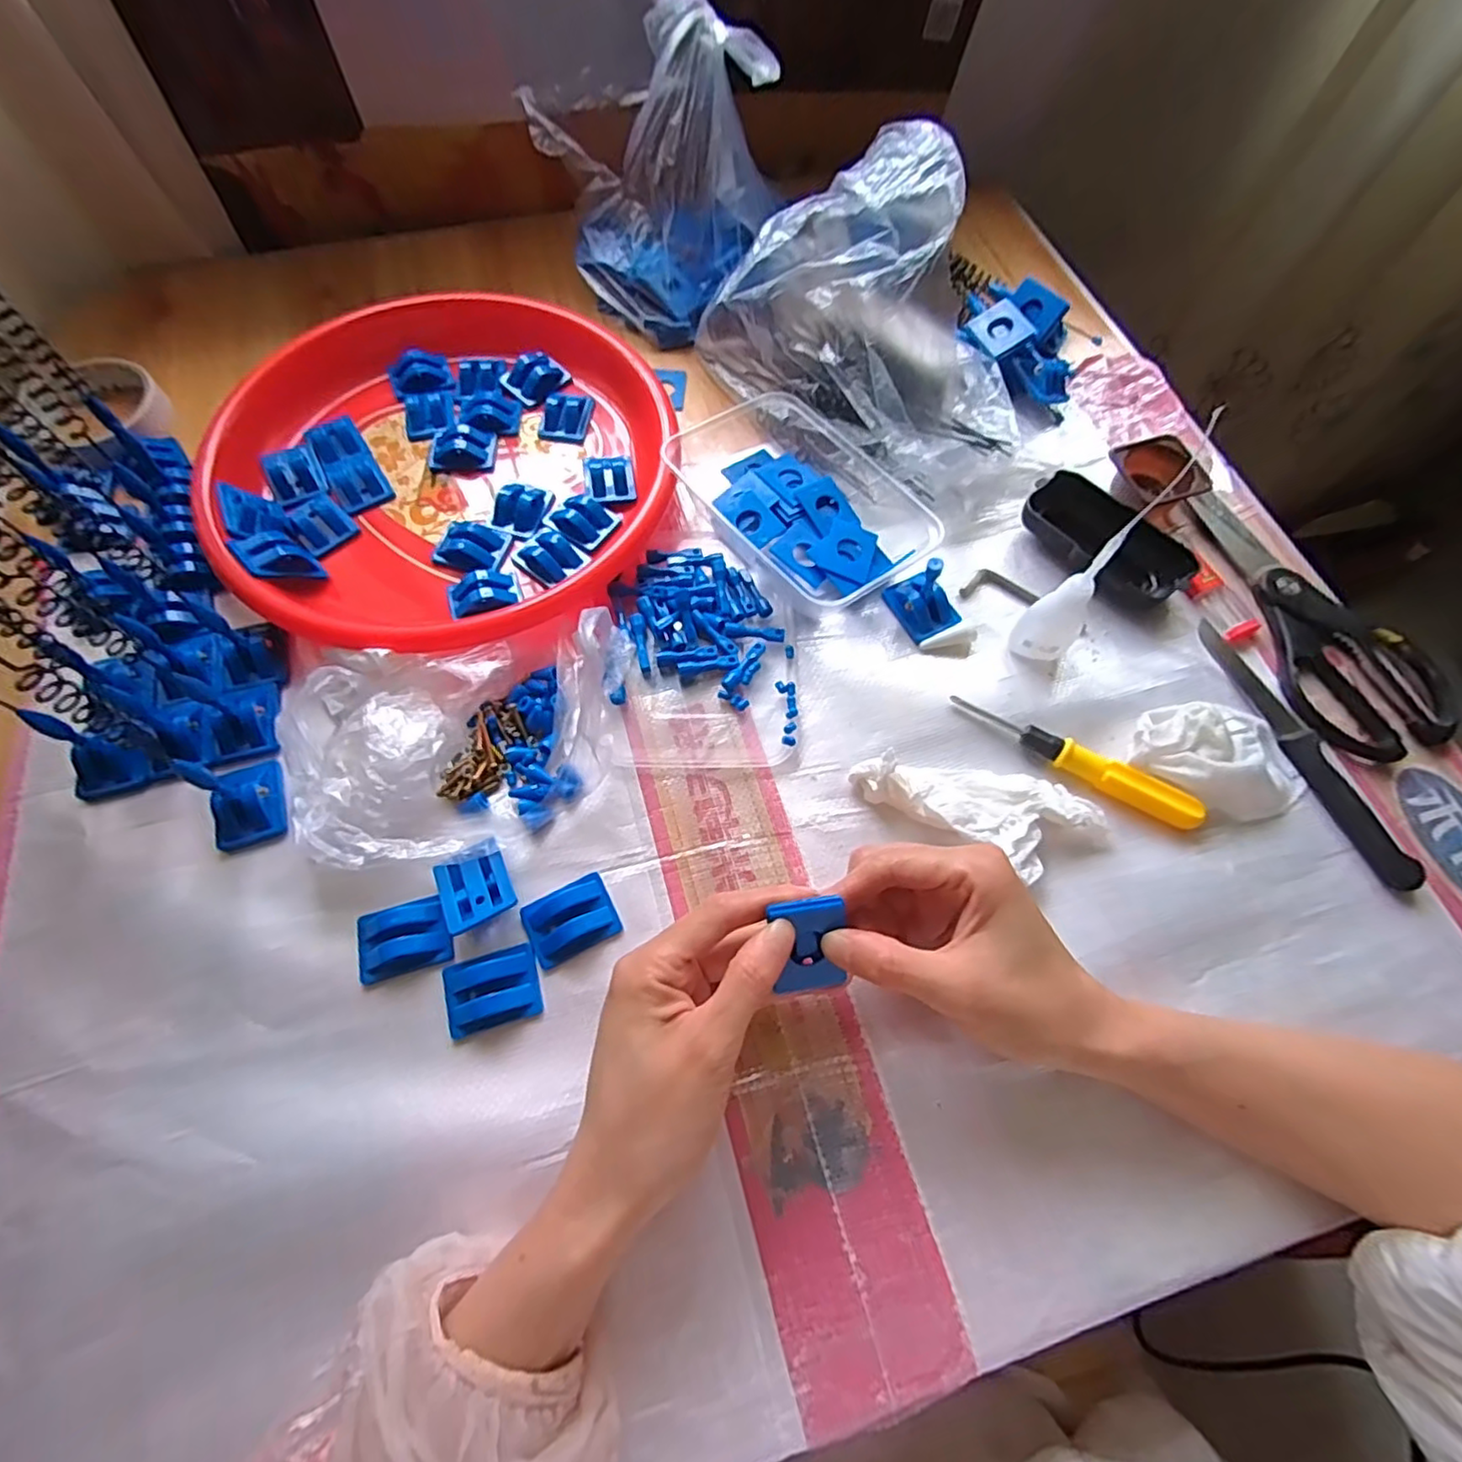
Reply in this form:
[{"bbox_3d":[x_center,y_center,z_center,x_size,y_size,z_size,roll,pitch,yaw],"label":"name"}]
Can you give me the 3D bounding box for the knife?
[{"bbox_3d":[0.333,0.007,0.380,0.022,0.005,0.175,-20,68,-10],"label":"knife"}]

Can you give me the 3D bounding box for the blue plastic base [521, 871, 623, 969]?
[{"bbox_3d":[-0.082,0.097,0.336,0.044,0.006,0.034,-25,69,-12],"label":"blue plastic base"}]

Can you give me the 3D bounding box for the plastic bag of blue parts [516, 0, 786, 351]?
[{"bbox_3d":[-0.051,-0.404,0.476,0.174,0.157,0.142,-8,66,-5],"label":"plastic bag of blue parts"}]

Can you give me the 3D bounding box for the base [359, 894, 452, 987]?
[{"bbox_3d":[-0.165,0.103,0.327,0.043,0.011,0.035,-18,67,-10],"label":"base"}]

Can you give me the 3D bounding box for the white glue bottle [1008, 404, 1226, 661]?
[{"bbox_3d":[0.191,-0.084,0.343,0.023,0.144,0.031,-42,73,-18],"label":"white glue bottle"}]

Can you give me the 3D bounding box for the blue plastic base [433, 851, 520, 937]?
[{"bbox_3d":[-0.130,0.080,0.331,0.034,0.014,0.039,-24,54,-15],"label":"blue plastic base"}]

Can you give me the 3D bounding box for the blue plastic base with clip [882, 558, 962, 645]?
[{"bbox_3d":[0.122,-0.086,0.400,0.032,0.043,0.044,-22,68,-11],"label":"blue plastic base with clip"}]

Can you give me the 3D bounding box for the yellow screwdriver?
[{"bbox_3d":[0.195,0.016,0.372,0.141,0.014,0.018,29,68,11],"label":"yellow screwdriver"}]

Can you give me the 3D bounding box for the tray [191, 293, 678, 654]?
[{"bbox_3d":[-0.187,-0.180,0.432,0.284,0.034,0.269,1,65,-1],"label":"tray"}]

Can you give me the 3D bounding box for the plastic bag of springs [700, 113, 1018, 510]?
[{"bbox_3d":[0.103,-0.284,0.436,0.230,0.134,0.136,39,70,15],"label":"plastic bag of springs"}]

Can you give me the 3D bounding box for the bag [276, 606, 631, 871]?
[{"bbox_3d":[-0.144,0.002,0.349,0.181,0.053,0.126,-11,66,-7],"label":"bag"}]

